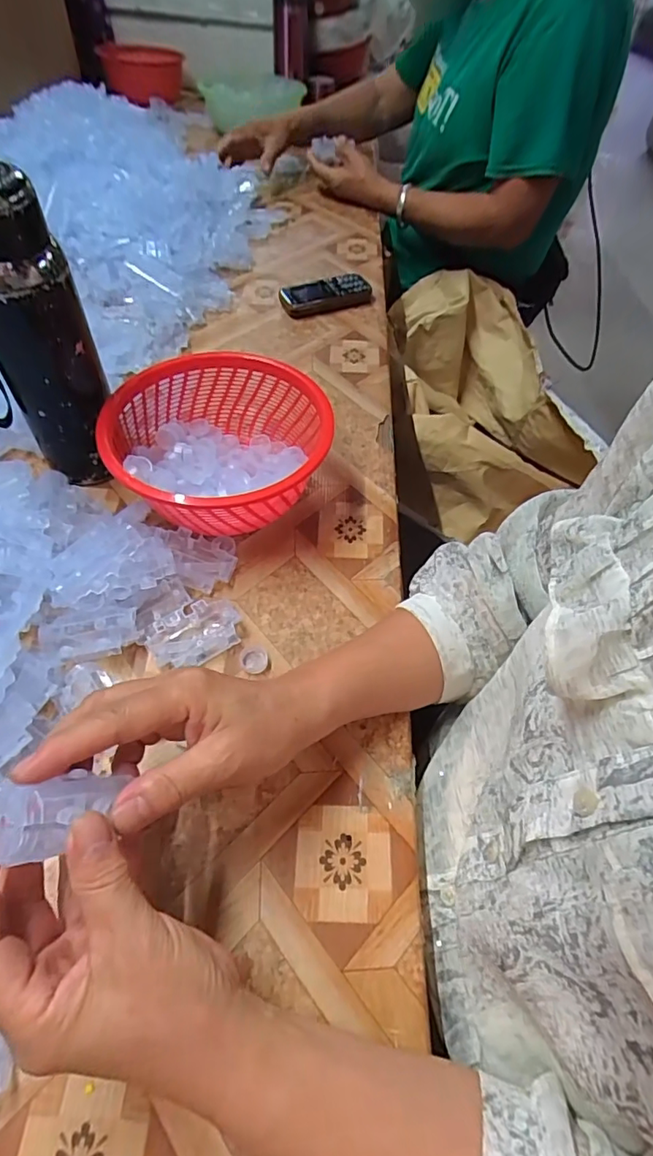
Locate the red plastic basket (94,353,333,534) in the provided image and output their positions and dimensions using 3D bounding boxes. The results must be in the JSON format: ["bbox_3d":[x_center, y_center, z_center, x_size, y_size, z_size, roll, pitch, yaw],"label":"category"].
[{"bbox_3d":[-0.090,-0.105,0.457,0.174,0.081,0.171,2,55,-3],"label":"red plastic basket"}]

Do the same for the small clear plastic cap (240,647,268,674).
[{"bbox_3d":[-0.053,0.060,0.393,0.020,0.004,0.021,2,55,-3],"label":"small clear plastic cap"}]

